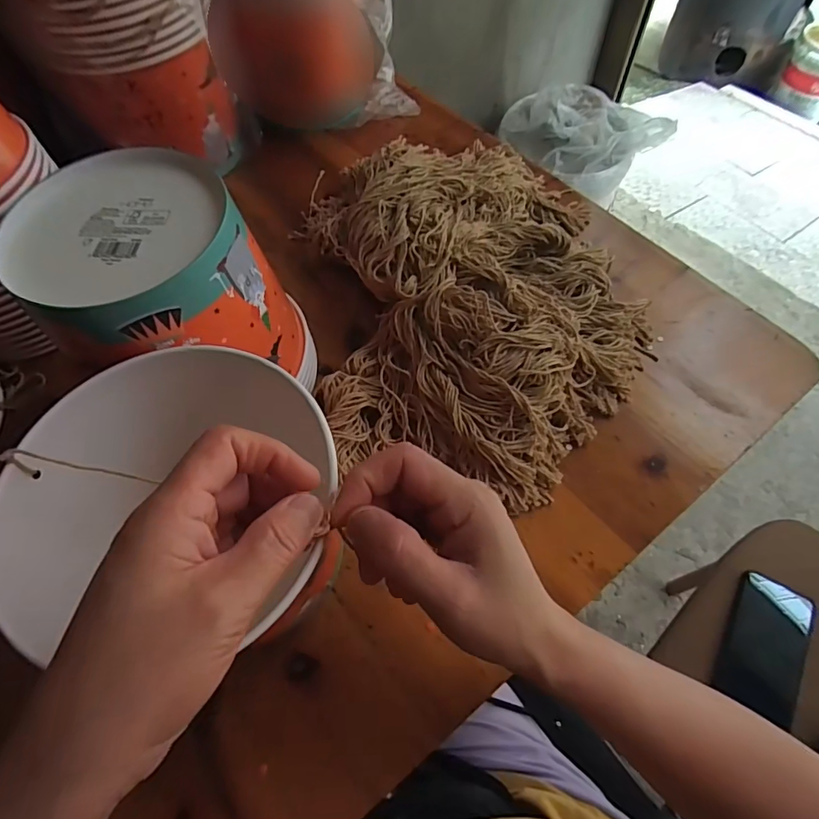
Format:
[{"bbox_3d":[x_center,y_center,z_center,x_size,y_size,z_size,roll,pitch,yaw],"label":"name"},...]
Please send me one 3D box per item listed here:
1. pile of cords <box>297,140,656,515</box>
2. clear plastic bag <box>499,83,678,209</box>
[{"bbox_3d":[0.059,-0.103,0.412,0.282,0.069,0.355,-10,61,-4],"label":"pile of cords"},{"bbox_3d":[0.373,-0.575,1.081,0.346,0.196,0.195,14,62,9],"label":"clear plastic bag"}]

